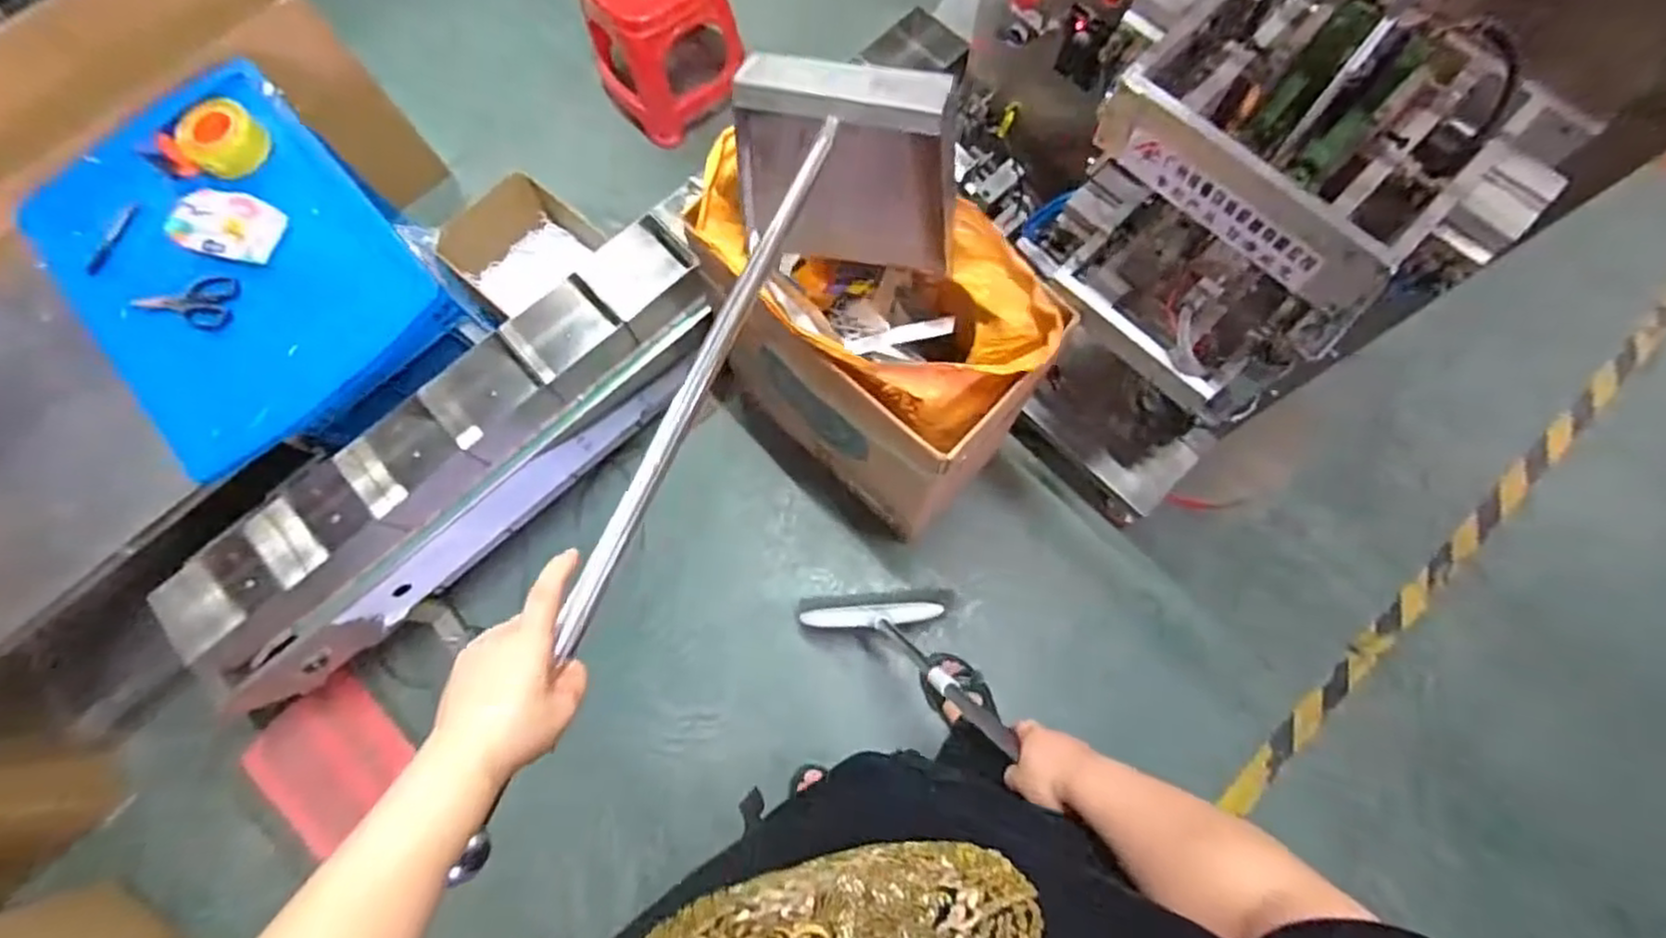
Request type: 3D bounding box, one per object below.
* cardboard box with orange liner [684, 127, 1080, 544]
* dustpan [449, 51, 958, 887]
[{"bbox_3d":[0.053,-0.182,1.151,0.298,0.608,0.500,-42,77,-9],"label":"cardboard box with orange liner"},{"bbox_3d":[-0.049,-0.115,0.675,0.245,0.177,0.633,13,63,5],"label":"dustpan"}]

